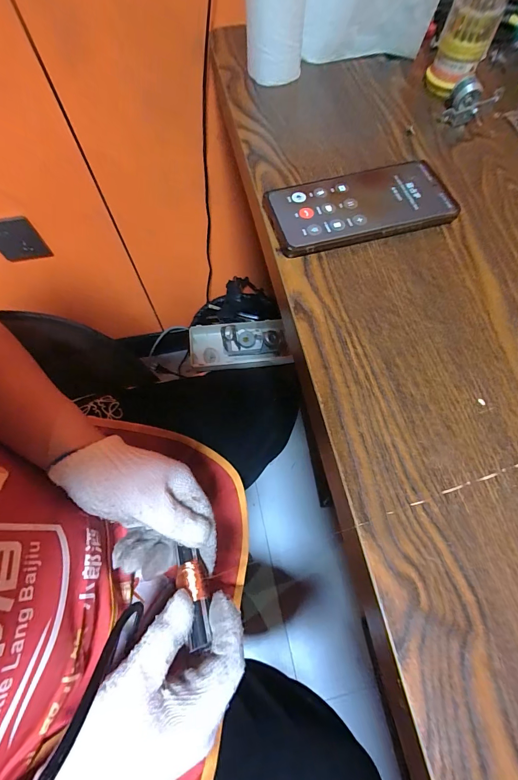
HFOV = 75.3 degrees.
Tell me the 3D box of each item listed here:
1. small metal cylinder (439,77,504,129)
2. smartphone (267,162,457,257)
[{"bbox_3d":[0.215,-0.289,0.343,0.043,0.033,0.033,28,72,13],"label":"small metal cylinder"},{"bbox_3d":[0.087,-0.158,0.289,0.151,0.009,0.068,-14,76,-4],"label":"smartphone"}]

